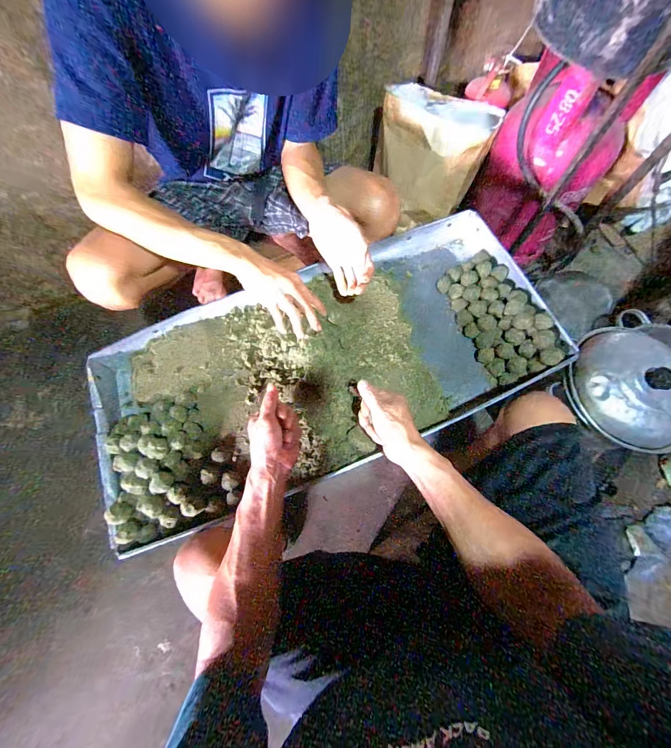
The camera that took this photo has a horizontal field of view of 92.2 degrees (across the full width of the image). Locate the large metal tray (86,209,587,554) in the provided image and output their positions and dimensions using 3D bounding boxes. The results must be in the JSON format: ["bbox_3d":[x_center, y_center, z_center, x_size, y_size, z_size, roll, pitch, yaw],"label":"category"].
[{"bbox_3d":[-0.022,-0.026,0.586,0.816,0.071,0.383,-22,70,-5],"label":"large metal tray"}]

